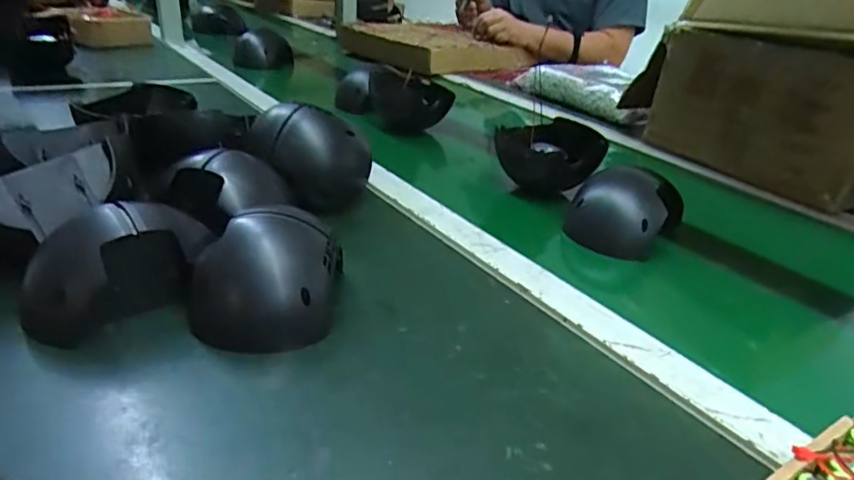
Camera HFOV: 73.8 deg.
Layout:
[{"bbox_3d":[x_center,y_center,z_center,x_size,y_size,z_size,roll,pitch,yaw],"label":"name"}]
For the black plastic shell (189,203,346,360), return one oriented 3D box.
[{"bbox_3d":[-0.109,0.024,0.388,0.109,0.067,0.081,1,28,-13],"label":"black plastic shell"}]

